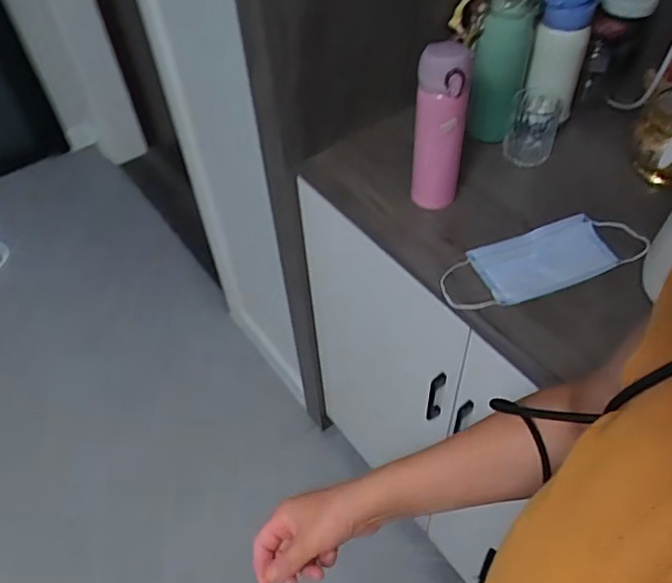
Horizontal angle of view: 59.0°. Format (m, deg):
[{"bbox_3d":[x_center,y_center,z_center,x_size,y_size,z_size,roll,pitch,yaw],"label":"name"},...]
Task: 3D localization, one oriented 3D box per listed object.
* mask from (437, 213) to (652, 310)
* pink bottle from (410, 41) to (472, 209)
[{"bbox_3d":[0.257,-0.039,0.739,0.263,0.015,0.088,-17,52,-10],"label":"mask"},{"bbox_3d":[0.127,-0.200,0.736,0.055,0.215,0.062,-1,51,3],"label":"pink bottle"}]

